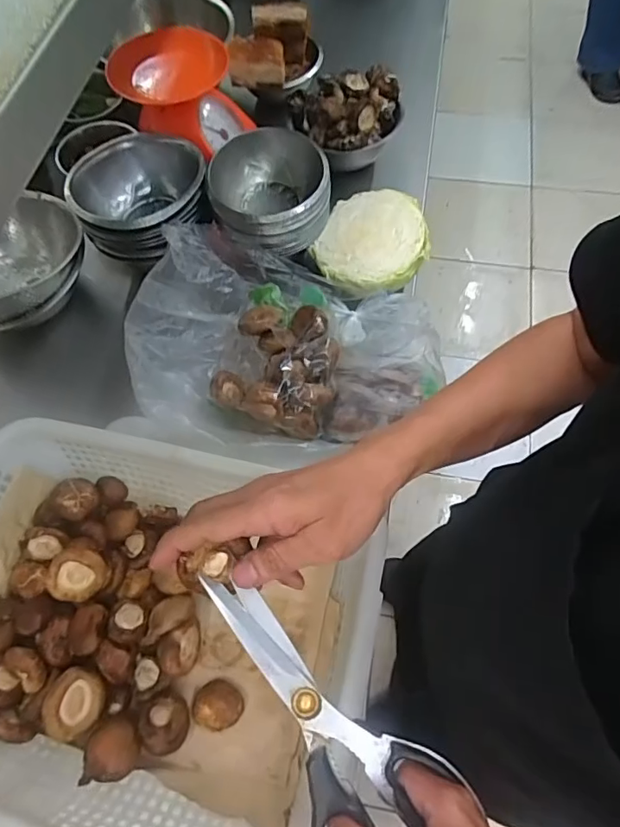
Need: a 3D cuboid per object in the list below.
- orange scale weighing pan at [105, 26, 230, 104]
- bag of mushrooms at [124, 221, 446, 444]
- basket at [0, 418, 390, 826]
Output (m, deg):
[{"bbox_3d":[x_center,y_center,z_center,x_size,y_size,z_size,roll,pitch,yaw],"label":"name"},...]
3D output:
[{"bbox_3d":[-0.200,-0.485,0.716,0.160,0.048,0.124,-19,67,-7],"label":"orange scale weighing pan"},{"bbox_3d":[-0.031,-0.074,0.589,0.341,0.101,0.243,17,67,9],"label":"bag of mushrooms"},{"bbox_3d":[-0.152,0.187,0.460,0.390,0.113,0.298,14,67,7],"label":"basket"}]

